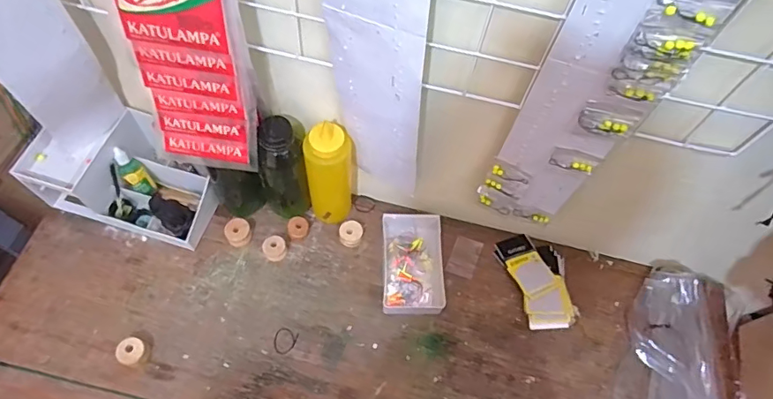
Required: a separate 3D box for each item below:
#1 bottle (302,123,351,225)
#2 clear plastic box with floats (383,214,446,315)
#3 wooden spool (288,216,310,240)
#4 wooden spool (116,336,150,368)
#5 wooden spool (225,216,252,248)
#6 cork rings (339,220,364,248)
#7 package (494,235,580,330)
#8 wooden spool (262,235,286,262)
[{"bbox_3d":[-0.076,-0.030,0.663,0.064,0.190,0.054,-6,63,-7],"label":"bottle"},{"bbox_3d":[0.038,0.091,0.707,0.082,0.029,0.141,1,62,-3],"label":"clear plastic box with floats"},{"bbox_3d":[-0.128,0.041,0.722,0.030,0.024,0.032,2,62,-3],"label":"wooden spool"},{"bbox_3d":[-0.322,0.195,0.629,0.033,0.029,0.034,2,62,-3],"label":"wooden spool"},{"bbox_3d":[-0.213,0.047,0.711,0.033,0.028,0.037,-24,66,-15],"label":"wooden spool"},{"bbox_3d":[-0.052,0.050,0.724,0.032,0.030,0.031,27,64,10],"label":"cork rings"},{"bbox_3d":[0.220,0.114,0.708,0.084,0.028,0.141,-14,64,-11],"label":"package"},{"bbox_3d":[-0.159,0.069,0.703,0.031,0.026,0.030,2,62,-3],"label":"wooden spool"}]

